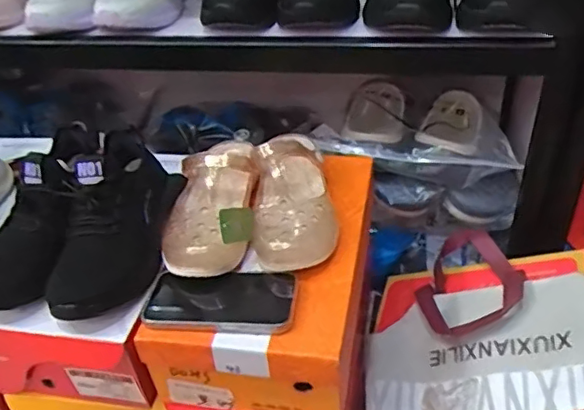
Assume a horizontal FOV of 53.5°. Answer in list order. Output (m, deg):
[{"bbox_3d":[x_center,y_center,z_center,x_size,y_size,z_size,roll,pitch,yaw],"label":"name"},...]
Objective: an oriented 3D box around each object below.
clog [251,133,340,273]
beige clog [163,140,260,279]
[{"bbox_3d":[0.000,-0.014,0.638,0.085,0.089,0.191,-5,38,1],"label":"clog"},{"bbox_3d":[-0.084,-0.002,0.622,0.088,0.071,0.158,-3,38,3],"label":"beige clog"}]

